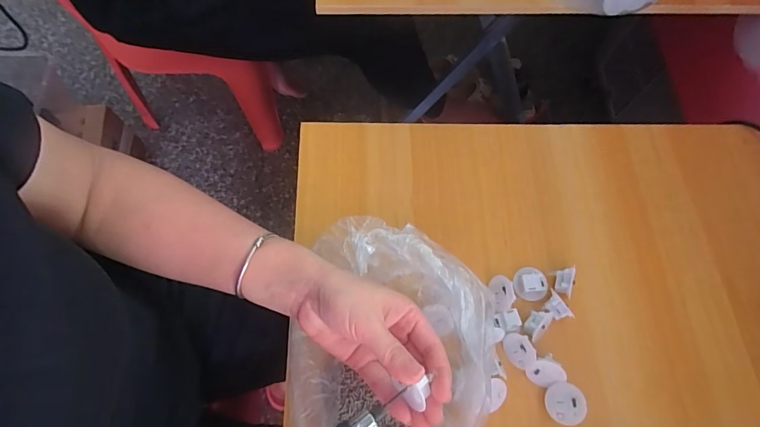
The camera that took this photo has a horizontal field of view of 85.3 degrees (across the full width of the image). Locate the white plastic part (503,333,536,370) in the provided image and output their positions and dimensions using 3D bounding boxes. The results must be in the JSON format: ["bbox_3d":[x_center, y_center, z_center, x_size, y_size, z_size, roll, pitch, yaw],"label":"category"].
[{"bbox_3d":[0.125,0.121,0.367,0.013,0.026,0.032,-9,64,-55],"label":"white plastic part"}]

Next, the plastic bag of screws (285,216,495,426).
[{"bbox_3d":[0.001,0.122,0.345,0.163,0.081,0.234,9,67,1],"label":"plastic bag of screws"}]

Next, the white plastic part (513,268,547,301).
[{"bbox_3d":[0.144,0.066,0.393,0.030,0.012,0.030,8,67,1],"label":"white plastic part"}]

